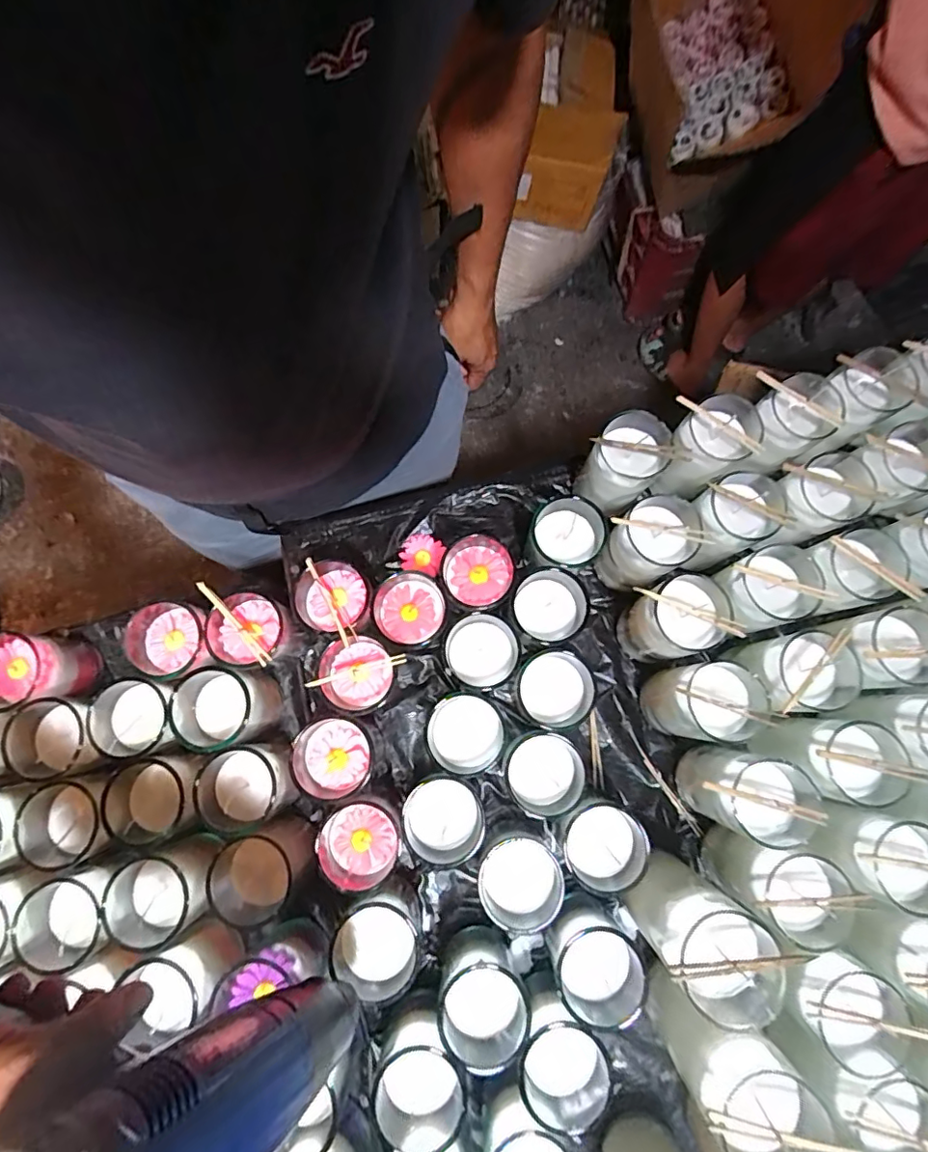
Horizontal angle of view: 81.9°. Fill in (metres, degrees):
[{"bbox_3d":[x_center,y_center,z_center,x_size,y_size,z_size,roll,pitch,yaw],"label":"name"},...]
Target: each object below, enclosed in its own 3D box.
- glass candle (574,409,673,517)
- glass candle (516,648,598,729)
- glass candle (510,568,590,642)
[{"bbox_3d":[0.154,-0.103,0.536,0.067,0.107,0.083,38,81,9],"label":"glass candle"},{"bbox_3d":[0.087,0.110,0.526,0.064,0.080,0.070,0,78,1],"label":"glass candle"},{"bbox_3d":[0.080,0.033,0.532,0.066,0.094,0.066,0,78,1],"label":"glass candle"}]

